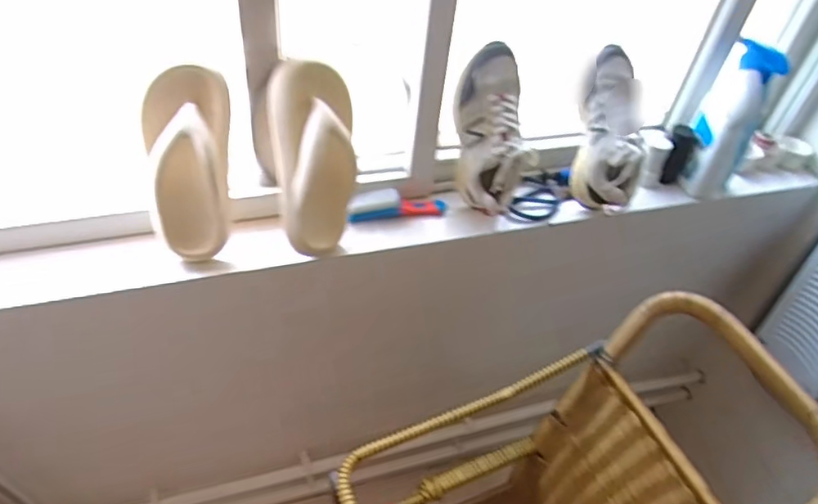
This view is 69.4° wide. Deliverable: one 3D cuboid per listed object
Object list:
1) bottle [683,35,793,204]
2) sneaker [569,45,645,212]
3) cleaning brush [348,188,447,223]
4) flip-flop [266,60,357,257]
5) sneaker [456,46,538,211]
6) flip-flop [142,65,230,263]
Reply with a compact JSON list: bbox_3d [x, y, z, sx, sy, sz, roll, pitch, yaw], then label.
[{"bbox_3d":[0.546,-0.221,1.000,0.097,0.266,0.084,20,11,11],"label":"bottle"},{"bbox_3d":[0.308,-0.189,0.901,0.089,0.091,0.240,3,91,-4],"label":"sneaker"},{"bbox_3d":[-0.018,-0.072,0.889,0.156,0.035,0.035,-11,48,-17],"label":"cleaning brush"},{"bbox_3d":[-0.120,-0.116,0.768,0.107,0.253,0.075,-6,19,-13],"label":"flip-flop"},{"bbox_3d":[0.119,-0.175,0.851,0.095,0.231,0.094,-5,11,-12],"label":"sneaker"},{"bbox_3d":[-0.273,-0.103,0.741,0.104,0.247,0.063,6,22,-2],"label":"flip-flop"}]

